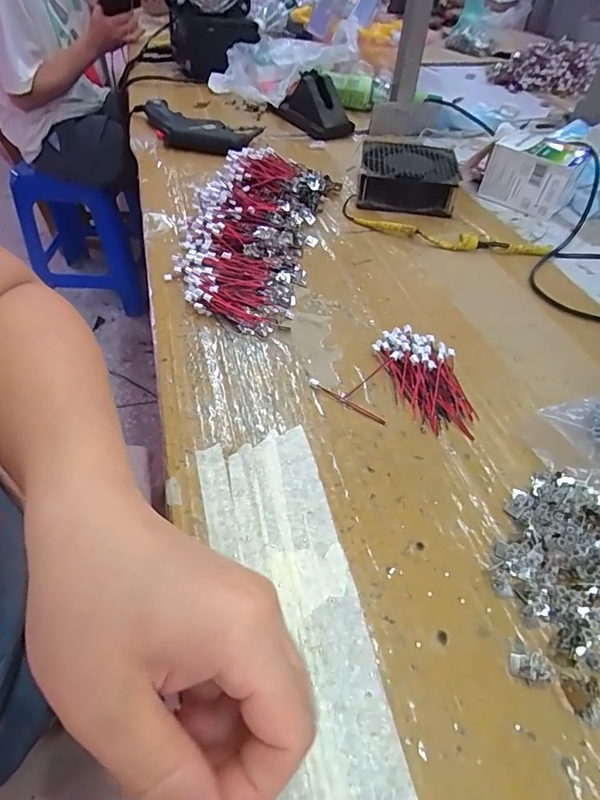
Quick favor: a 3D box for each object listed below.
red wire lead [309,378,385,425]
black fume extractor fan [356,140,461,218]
[{"bbox_3d":[0.033,0.000,0.335,0.065,0.004,0.006,32,53,23],"label":"red wire lead"},{"bbox_3d":[0.132,-0.277,0.570,0.119,0.041,0.119,9,47,4],"label":"black fume extractor fan"}]

